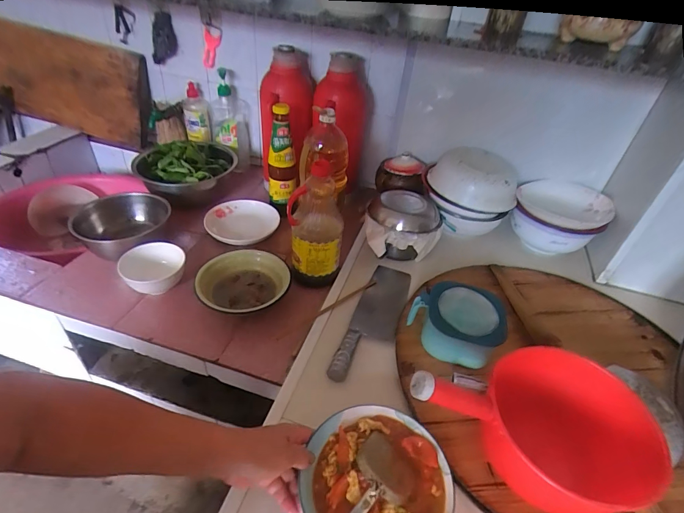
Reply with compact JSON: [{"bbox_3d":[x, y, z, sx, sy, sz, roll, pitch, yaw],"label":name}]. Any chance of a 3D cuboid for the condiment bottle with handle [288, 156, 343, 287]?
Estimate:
[{"bbox_3d":[-0.053,-0.063,0.742,0.101,0.246,0.112,0,40,-7],"label":"condiment bottle with handle"}]

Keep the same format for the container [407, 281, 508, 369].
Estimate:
[{"bbox_3d":[0.191,0.105,0.642,0.152,0.087,0.120,17,41,13],"label":"container"}]

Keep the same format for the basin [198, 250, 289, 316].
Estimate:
[{"bbox_3d":[-0.186,0.059,0.741,0.162,0.062,0.165,2,40,-2],"label":"basin"}]

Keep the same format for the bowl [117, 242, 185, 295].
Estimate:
[{"bbox_3d":[-0.362,0.033,0.738,0.114,0.085,0.106,2,40,-4],"label":"bowl"}]

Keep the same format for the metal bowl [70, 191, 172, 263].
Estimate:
[{"bbox_3d":[-0.464,-0.063,0.817,0.176,0.081,0.193,4,39,-3],"label":"metal bowl"}]

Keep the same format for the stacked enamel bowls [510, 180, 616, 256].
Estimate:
[{"bbox_3d":[0.499,-0.090,0.870,0.174,0.119,0.190,4,39,-3],"label":"stacked enamel bowls"}]

